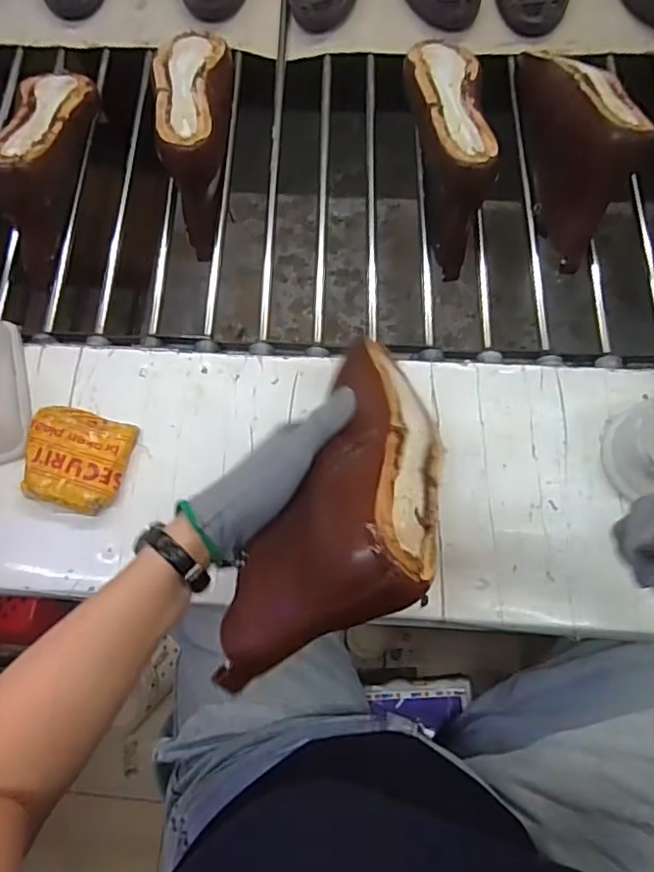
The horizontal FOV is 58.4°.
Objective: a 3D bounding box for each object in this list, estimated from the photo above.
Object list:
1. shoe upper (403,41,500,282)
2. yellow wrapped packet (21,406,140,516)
[{"bbox_3d":[0.131,-0.335,0.655,0.080,0.119,0.270,-2,70,2],"label":"shoe upper"},{"bbox_3d":[-0.225,0.020,0.521,0.090,0.021,0.087,13,72,7],"label":"yellow wrapped packet"}]

